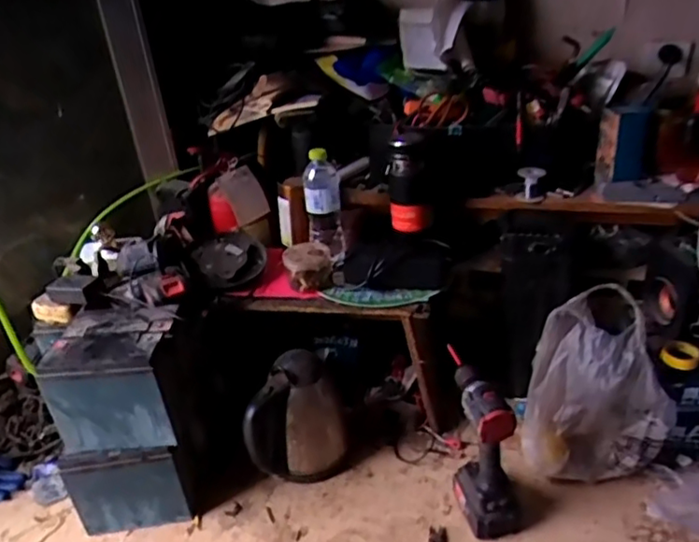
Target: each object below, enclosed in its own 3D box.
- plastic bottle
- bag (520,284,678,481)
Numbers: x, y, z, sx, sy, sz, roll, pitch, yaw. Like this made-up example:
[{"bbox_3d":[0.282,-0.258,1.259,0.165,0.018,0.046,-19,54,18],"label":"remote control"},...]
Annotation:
[{"bbox_3d":[-0.048,-0.126,1.122,0.065,0.186,0.058,-6,30,-1],"label":"plastic bottle"},{"bbox_3d":[0.417,0.192,0.999,0.225,0.328,0.075,12,12,8],"label":"bag"}]

